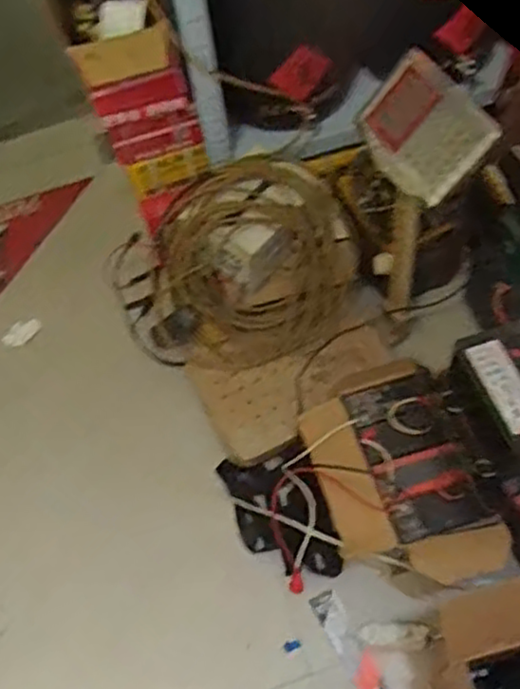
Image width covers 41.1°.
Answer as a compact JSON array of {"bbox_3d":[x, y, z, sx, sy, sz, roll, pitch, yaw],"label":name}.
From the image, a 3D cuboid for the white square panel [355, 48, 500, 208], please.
[{"bbox_3d":[0.255,-0.341,1.105,0.022,0.175,0.222,0,51,-43],"label":"white square panel"}]

